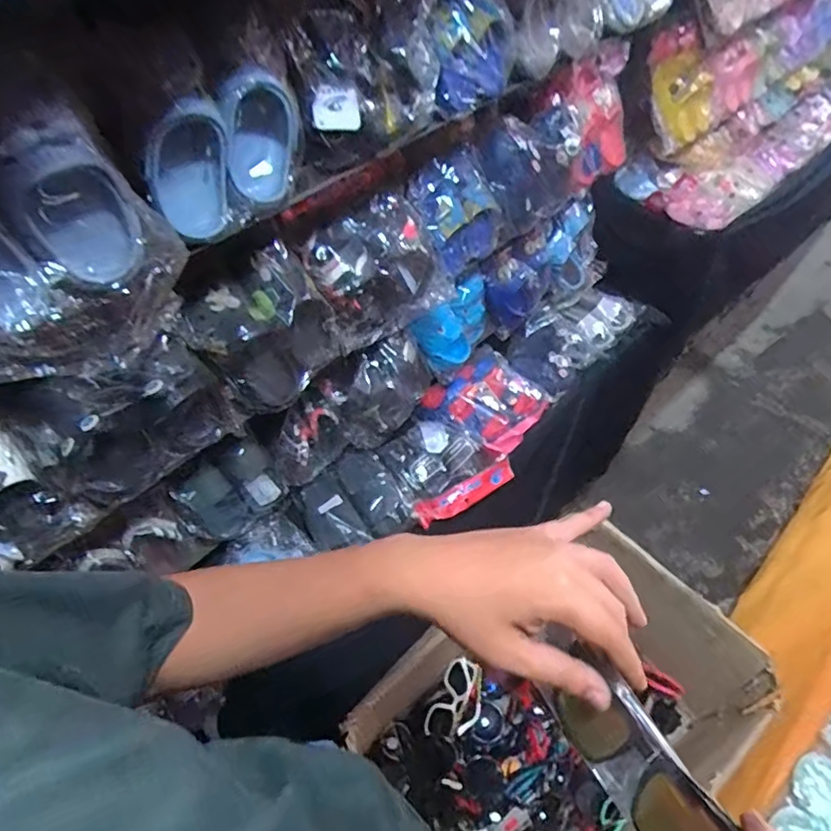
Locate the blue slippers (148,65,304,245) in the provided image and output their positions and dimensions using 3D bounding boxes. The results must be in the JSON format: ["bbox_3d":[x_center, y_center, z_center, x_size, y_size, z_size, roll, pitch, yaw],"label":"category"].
[{"bbox_3d":[-0.176,-0.238,0.511,0.052,0.110,0.150,37,62,26],"label":"blue slippers"}]

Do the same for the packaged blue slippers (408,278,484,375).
[{"bbox_3d":[0.071,-0.150,1.024,0.049,0.181,0.171,35,61,25],"label":"packaged blue slippers"}]

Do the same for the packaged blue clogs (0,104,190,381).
[{"bbox_3d":[-0.293,-0.117,0.430,0.075,0.173,0.199,36,62,25],"label":"packaged blue clogs"}]

